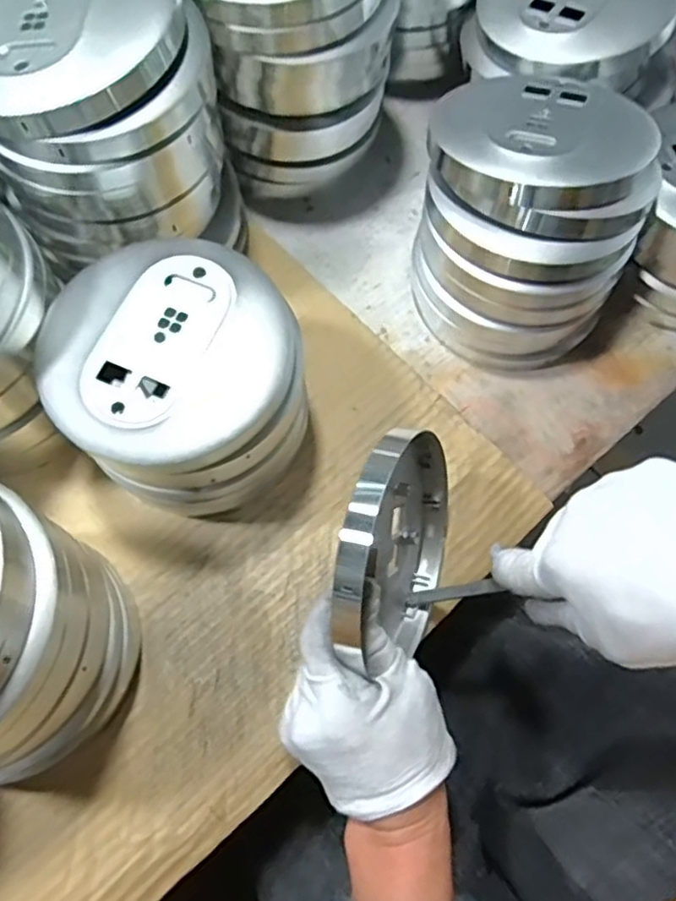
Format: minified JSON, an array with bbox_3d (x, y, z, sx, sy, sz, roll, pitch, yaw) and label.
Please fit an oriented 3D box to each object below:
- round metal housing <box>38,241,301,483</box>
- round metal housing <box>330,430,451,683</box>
[{"bbox_3d":[-0.092,-0.052,0.358,0.129,0.030,0.132,0,70,-1],"label":"round metal housing"},{"bbox_3d":[0.032,0.051,0.366,0.022,0.133,0.118,6,78,27],"label":"round metal housing"}]

